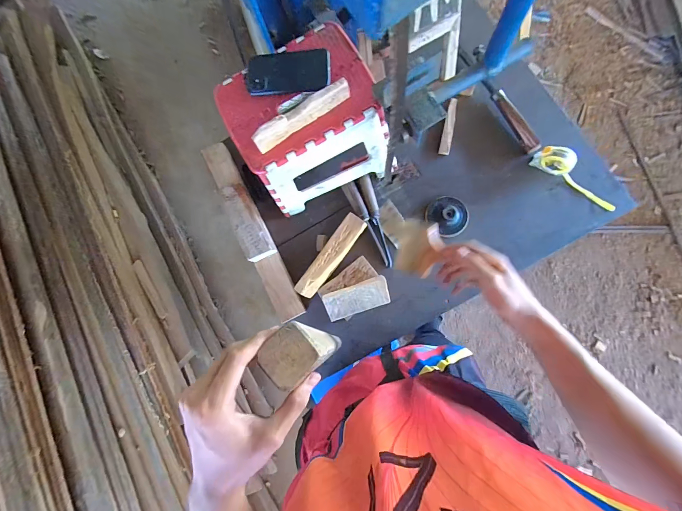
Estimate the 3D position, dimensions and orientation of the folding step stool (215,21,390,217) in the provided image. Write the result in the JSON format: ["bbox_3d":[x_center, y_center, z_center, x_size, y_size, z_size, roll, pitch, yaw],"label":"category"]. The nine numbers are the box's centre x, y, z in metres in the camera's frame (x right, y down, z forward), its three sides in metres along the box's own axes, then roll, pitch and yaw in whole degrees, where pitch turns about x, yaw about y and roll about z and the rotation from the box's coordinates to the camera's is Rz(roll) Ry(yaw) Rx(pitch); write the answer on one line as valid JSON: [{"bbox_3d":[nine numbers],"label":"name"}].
[{"bbox_3d":[-0.070,-0.264,0.624,0.269,0.182,0.231,-22,80,4],"label":"folding step stool"}]

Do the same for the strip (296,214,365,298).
[{"bbox_3d":[-0.022,0.003,0.665,0.048,0.039,0.209,37,88,11],"label":"strip"}]

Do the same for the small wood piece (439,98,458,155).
[{"bbox_3d":[0.255,-0.304,0.702,0.025,0.016,0.134,13,84,9],"label":"small wood piece"}]

